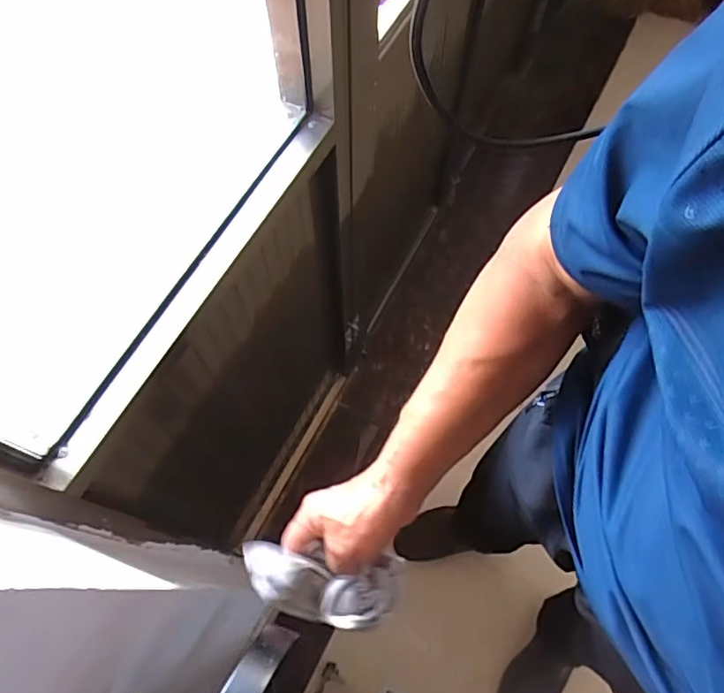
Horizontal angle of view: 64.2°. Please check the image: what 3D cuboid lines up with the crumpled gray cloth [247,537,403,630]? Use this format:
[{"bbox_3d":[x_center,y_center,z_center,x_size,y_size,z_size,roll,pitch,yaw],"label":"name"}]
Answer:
[{"bbox_3d":[-0.040,0.216,0.533,0.140,0.043,0.065,16,67,-6],"label":"crumpled gray cloth"}]

